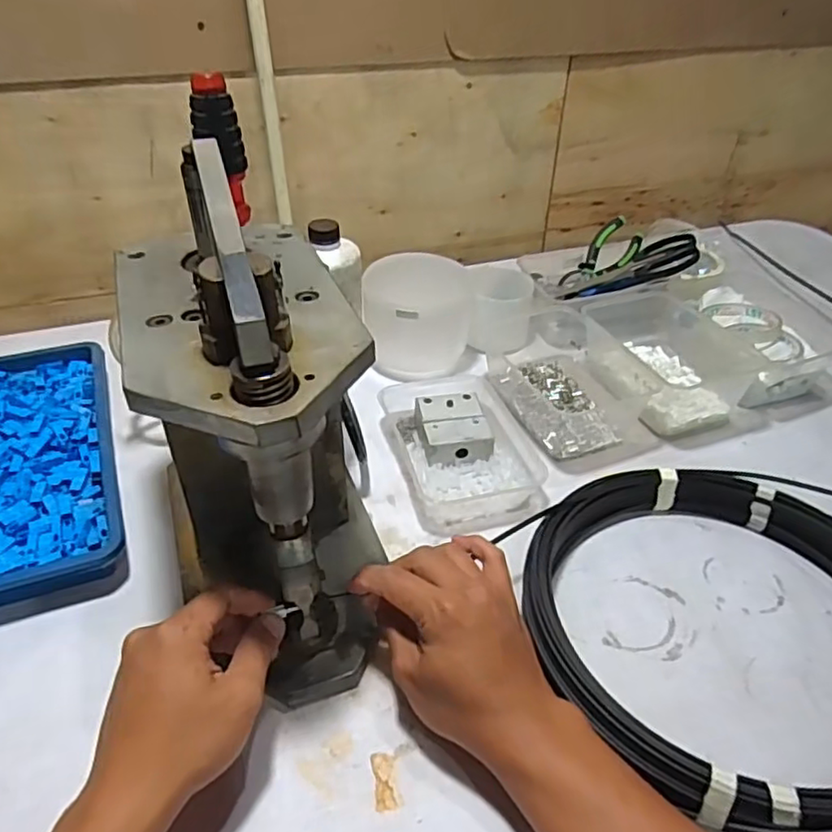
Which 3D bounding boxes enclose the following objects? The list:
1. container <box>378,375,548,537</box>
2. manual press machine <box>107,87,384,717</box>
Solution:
[{"bbox_3d":[0.044,0.024,0.616,0.126,0.039,0.182,-11,39,-15],"label":"container"},{"bbox_3d":[-0.106,-0.006,0.437,0.142,0.286,0.269,-13,40,-17],"label":"manual press machine"}]

